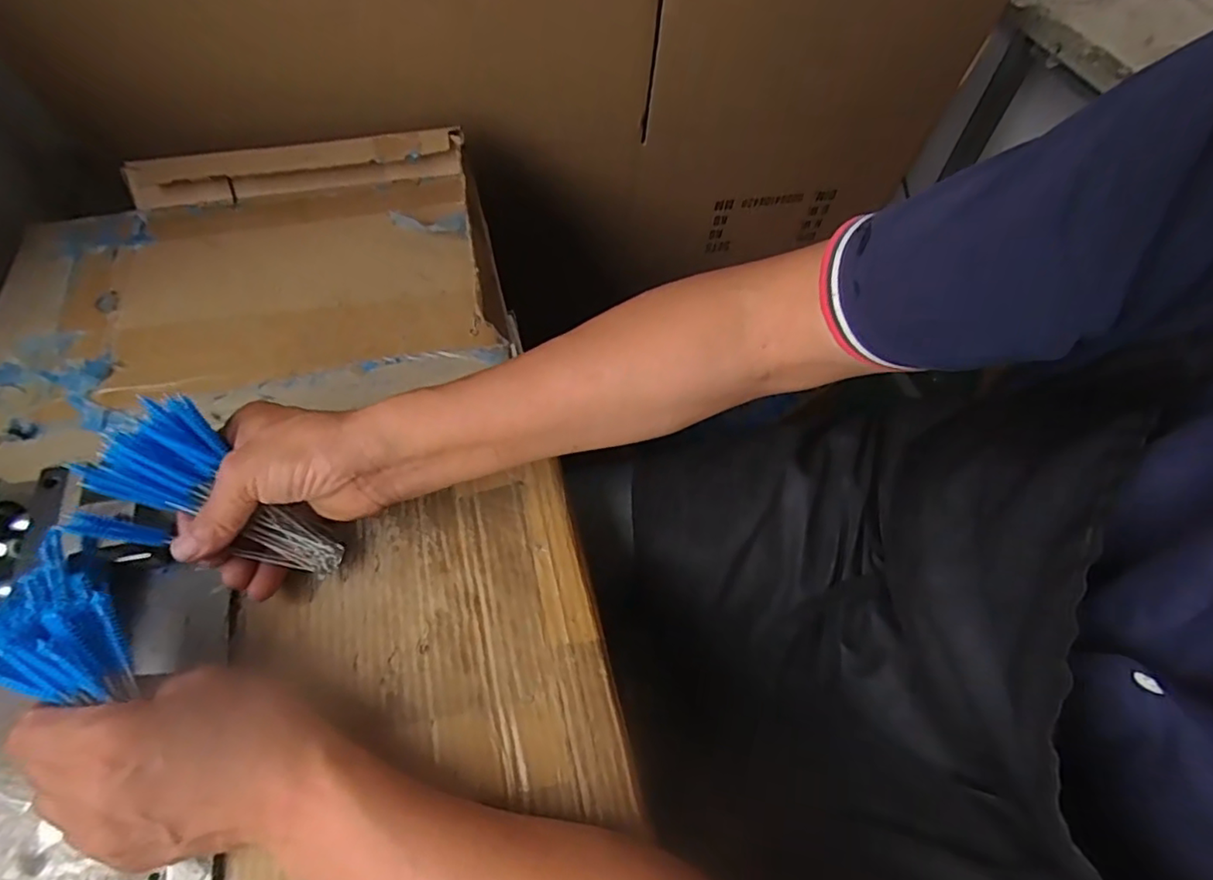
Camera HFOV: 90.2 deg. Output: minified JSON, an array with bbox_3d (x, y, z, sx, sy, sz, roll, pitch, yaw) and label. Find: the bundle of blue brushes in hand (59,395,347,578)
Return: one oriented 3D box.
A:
[{"bbox_3d":[-0.219,0.040,0.349,0.134,0.038,0.076,35,56,-25],"label":"bundle of blue brushes in hand"}]

